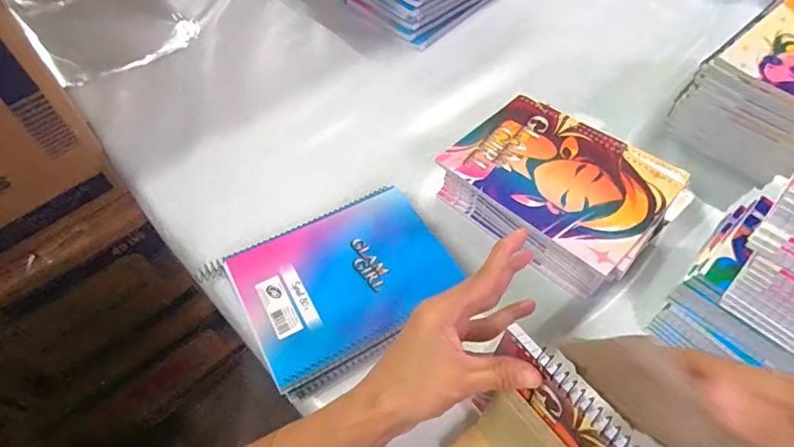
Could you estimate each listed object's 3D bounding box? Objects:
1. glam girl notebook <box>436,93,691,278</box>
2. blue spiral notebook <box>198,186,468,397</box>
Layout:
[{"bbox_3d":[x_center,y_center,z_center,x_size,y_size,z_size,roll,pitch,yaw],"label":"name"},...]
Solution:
[{"bbox_3d":[0.165,-0.054,0.484,0.155,0.008,0.197,-38,64,-24],"label":"glam girl notebook"},{"bbox_3d":[-0.055,0.050,0.467,0.207,0.019,0.156,-25,60,-18],"label":"blue spiral notebook"}]

